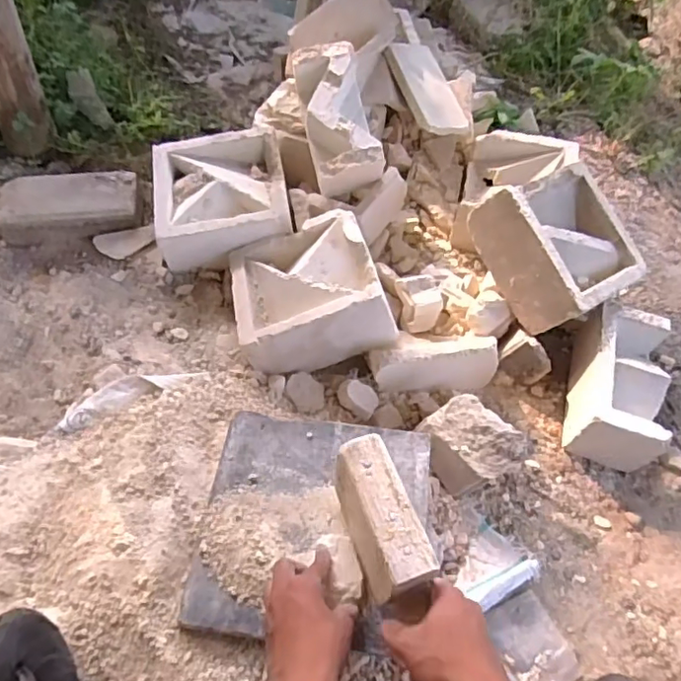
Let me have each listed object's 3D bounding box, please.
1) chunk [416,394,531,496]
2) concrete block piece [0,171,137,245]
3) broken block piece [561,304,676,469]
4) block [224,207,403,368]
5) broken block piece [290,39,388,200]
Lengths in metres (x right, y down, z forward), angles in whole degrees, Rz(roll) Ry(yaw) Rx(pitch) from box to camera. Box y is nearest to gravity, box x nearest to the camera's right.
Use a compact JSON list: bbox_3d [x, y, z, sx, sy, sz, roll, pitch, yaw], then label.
[{"bbox_3d":[0.157,0.131,0.726,0.081,0.087,0.117,-31,61,-24],"label":"chunk"},{"bbox_3d":[-0.441,-0.213,0.963,0.216,0.068,0.110,-10,58,-11],"label":"concrete block piece"},{"bbox_3d":[0.380,0.060,0.800,0.106,0.093,0.214,18,54,9],"label":"broken block piece"},{"bbox_3d":[-0.044,-0.066,0.855,0.199,0.103,0.203,-22,50,5],"label":"block"},{"bbox_3d":[-0.002,-0.347,0.926,0.104,0.111,0.214,-11,85,-13],"label":"broken block piece"}]

